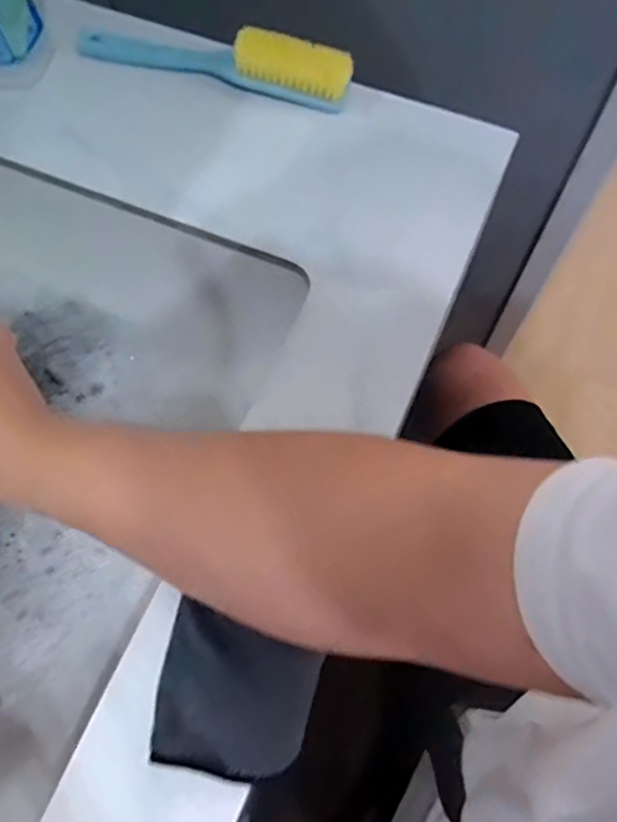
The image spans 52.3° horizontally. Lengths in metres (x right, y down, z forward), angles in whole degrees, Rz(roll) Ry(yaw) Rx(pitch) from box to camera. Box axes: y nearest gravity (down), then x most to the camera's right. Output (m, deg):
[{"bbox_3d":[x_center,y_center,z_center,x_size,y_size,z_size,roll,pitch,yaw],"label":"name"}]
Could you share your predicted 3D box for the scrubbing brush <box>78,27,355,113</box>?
[{"bbox_3d":[-0.077,-0.279,0.492,0.222,0.033,0.040,14,68,6],"label":"scrubbing brush"}]

